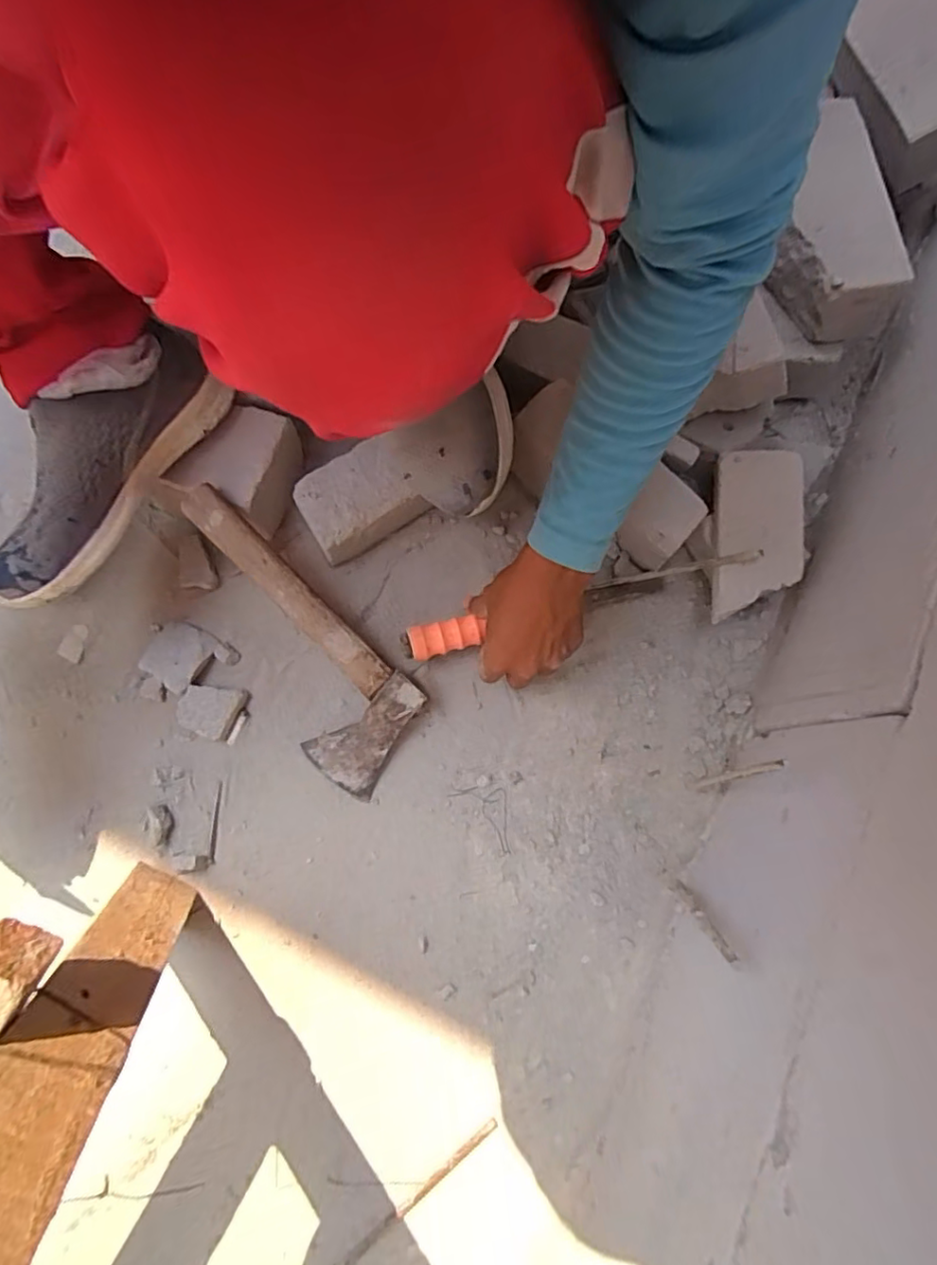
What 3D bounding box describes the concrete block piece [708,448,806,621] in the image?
[{"bbox_3d":[0.266,-0.092,0.558,0.072,0.027,0.153,6,78,2],"label":"concrete block piece"}]

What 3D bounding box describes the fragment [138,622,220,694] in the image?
[{"bbox_3d":[-0.299,0.021,0.619,0.064,0.008,0.064,29,80,7],"label":"fragment"}]

